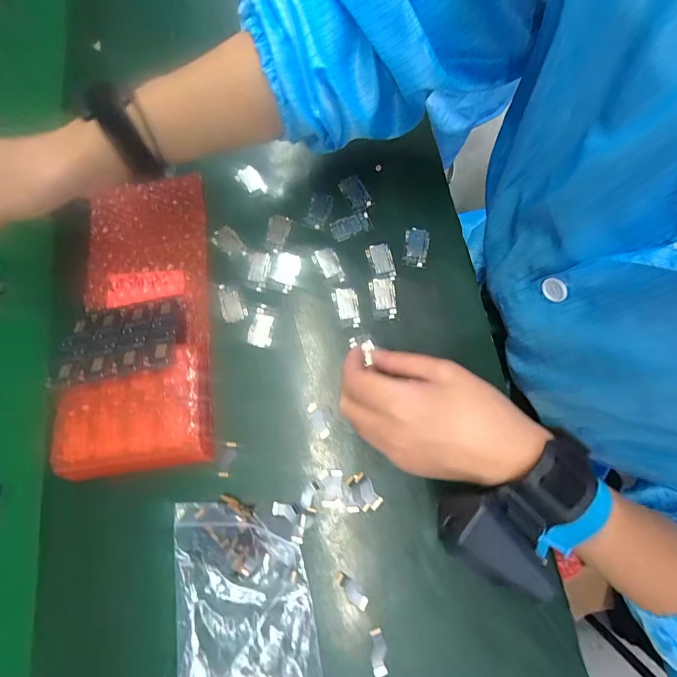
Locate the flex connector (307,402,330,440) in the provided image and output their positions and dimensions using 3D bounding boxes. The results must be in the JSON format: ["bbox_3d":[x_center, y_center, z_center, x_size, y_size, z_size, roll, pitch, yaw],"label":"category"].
[{"bbox_3d":[-0.017,0.068,0.302,0.010,0.004,0.029,-24,75,-6],"label":"flex connector"}]

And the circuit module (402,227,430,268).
[{"bbox_3d":[0.073,-0.086,0.339,0.022,0.004,0.038,9,74,4],"label":"circuit module"}]

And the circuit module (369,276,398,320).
[{"bbox_3d":[0.041,-0.037,0.327,0.022,0.004,0.040,-5,74,-1],"label":"circuit module"}]

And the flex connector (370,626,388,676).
[{"bbox_3d":[0.029,0.221,0.257,0.011,0.004,0.029,-1,74,1],"label":"flex connector"}]

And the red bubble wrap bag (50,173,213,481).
[{"bbox_3d":[-0.177,-0.026,0.318,0.120,0.028,0.268,-9,74,-2],"label":"red bubble wrap bag"}]

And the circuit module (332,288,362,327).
[{"bbox_3d":[0.008,-0.028,0.327,0.021,0.004,0.038,-14,74,-3],"label":"circuit module"}]

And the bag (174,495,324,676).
[{"bbox_3d":[-0.070,0.193,0.262,0.096,0.014,0.148,-12,74,-3],"label":"bag"}]

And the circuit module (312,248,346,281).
[{"bbox_3d":[-0.009,-0.068,0.339,0.022,0.004,0.037,-22,75,-5],"label":"circuit module"}]

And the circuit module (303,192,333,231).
[{"bbox_3d":[-0.019,-0.125,0.355,0.020,0.004,0.038,16,75,6],"label":"circuit module"}]

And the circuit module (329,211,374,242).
[{"bbox_3d":[0.012,-0.108,0.351,0.039,0.004,0.022,-21,74,-5],"label":"circuit module"}]

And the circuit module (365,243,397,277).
[{"bbox_3d":[0.040,-0.073,0.338,0.023,0.004,0.034,-11,74,-2],"label":"circuit module"}]

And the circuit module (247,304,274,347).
[{"bbox_3d":[-0.069,-0.012,0.324,0.021,0.004,0.038,2,74,2],"label":"circuit module"}]

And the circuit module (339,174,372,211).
[{"bbox_3d":[0.017,-0.144,0.359,0.022,0.005,0.040,-27,75,-7],"label":"circuit module"}]

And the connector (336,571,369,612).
[{"bbox_3d":[0.010,0.186,0.268,0.010,0.004,0.029,-42,77,-10],"label":"connector"}]

